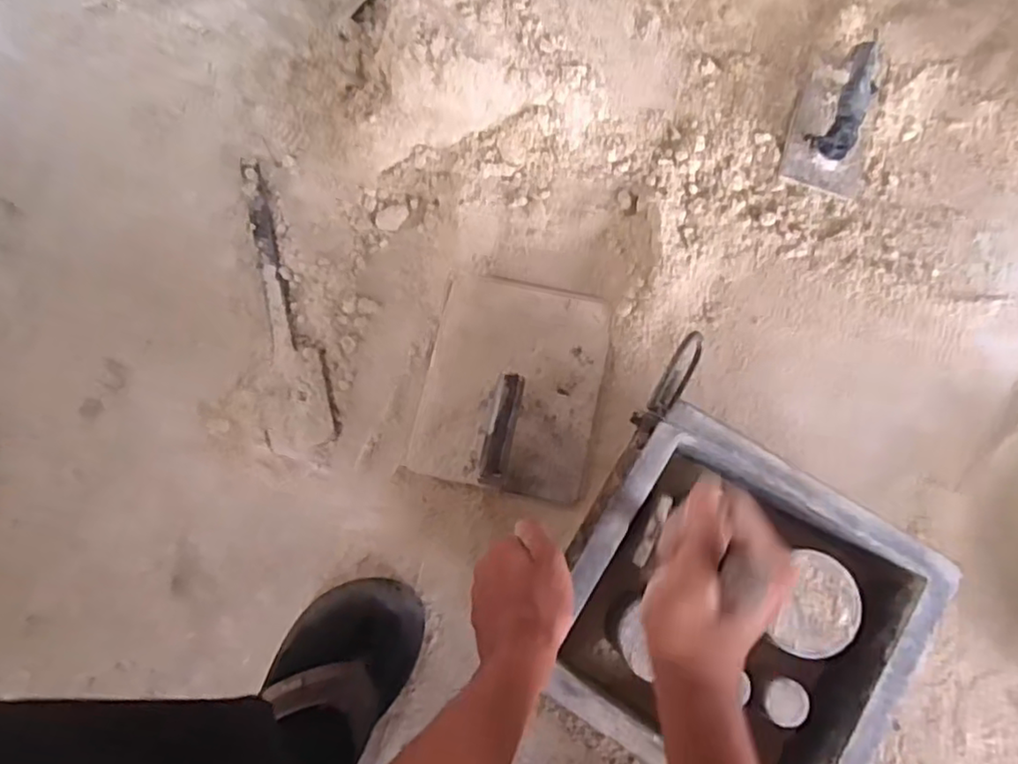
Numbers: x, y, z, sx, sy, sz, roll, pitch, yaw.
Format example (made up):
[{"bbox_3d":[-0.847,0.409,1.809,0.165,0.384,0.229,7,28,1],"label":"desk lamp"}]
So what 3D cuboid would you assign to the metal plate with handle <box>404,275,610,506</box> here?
[{"bbox_3d":[0.003,-0.003,0.619,0.165,0.054,0.202,11,79,4],"label":"metal plate with handle"}]

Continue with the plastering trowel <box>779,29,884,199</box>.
[{"bbox_3d":[0.353,-0.289,0.690,0.088,0.063,0.171,19,78,4],"label":"plastering trowel"}]

